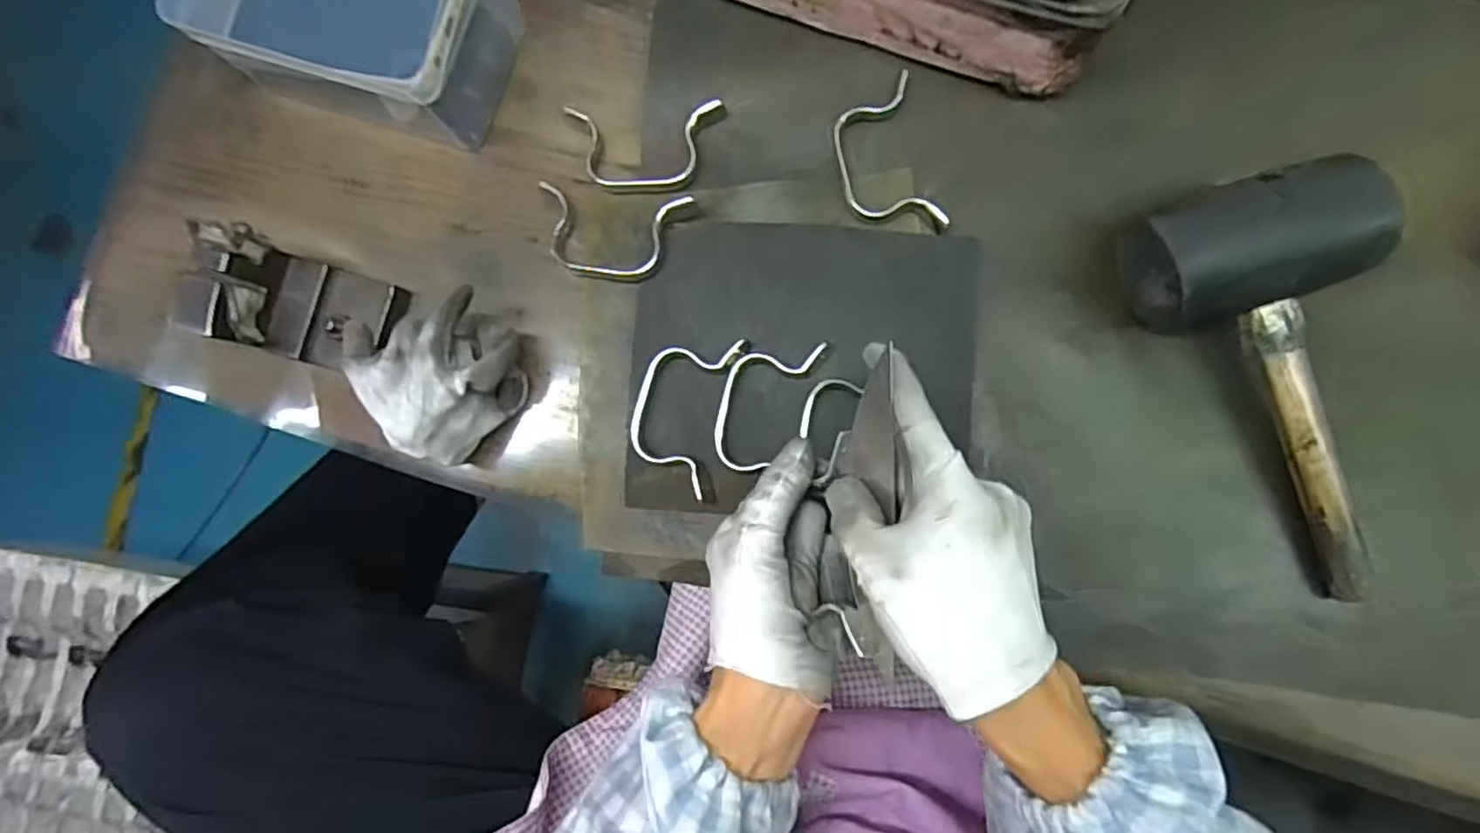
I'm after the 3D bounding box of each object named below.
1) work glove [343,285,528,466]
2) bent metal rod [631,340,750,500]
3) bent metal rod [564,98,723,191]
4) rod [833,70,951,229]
[{"bbox_3d":[-0.176,-0.025,0.413,0.075,0.068,0.094,37,88,8],"label":"work glove"},{"bbox_3d":[-0.034,-0.006,0.415,0.053,0.012,0.096,16,83,5],"label":"bent metal rod"},{"bbox_3d":[-0.063,-0.174,0.446,0.100,0.017,0.051,0,83,5],"label":"bent metal rod"},{"bbox_3d":[0.089,-0.159,0.432,0.054,0.016,0.101,-13,83,3],"label":"rod"}]

